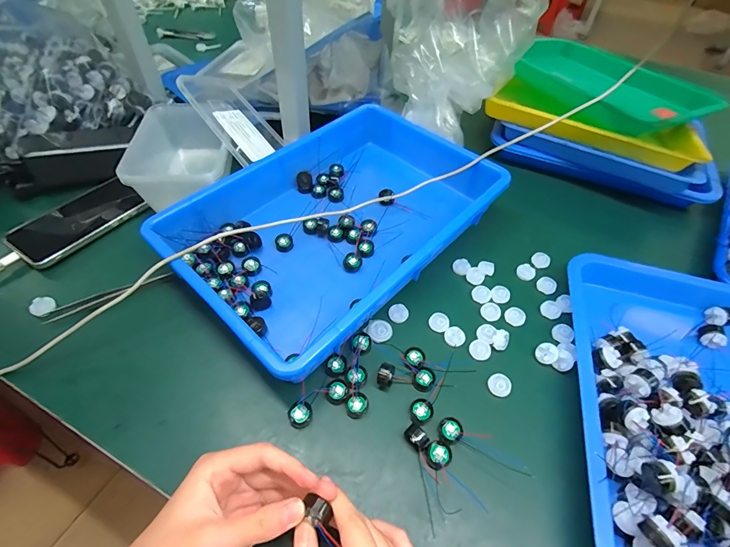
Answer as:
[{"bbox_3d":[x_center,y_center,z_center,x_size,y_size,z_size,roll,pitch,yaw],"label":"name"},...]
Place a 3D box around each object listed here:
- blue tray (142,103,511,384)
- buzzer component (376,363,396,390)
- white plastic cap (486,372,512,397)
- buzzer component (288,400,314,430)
[{"bbox_3d":[-0.027,-0.068,0.445,0.243,0.062,0.368,37,58,23],"label":"blue tray"},{"bbox_3d":[0.020,0.098,0.352,0.015,0.015,0.020,15,52,8],"label":"buzzer component"},{"bbox_3d":[0.130,0.107,0.355,0.021,0.006,0.020,2,52,-2],"label":"white plastic cap"},{"bbox_3d":[-0.057,0.126,0.327,0.021,0.011,0.019,-18,55,-17],"label":"buzzer component"}]

